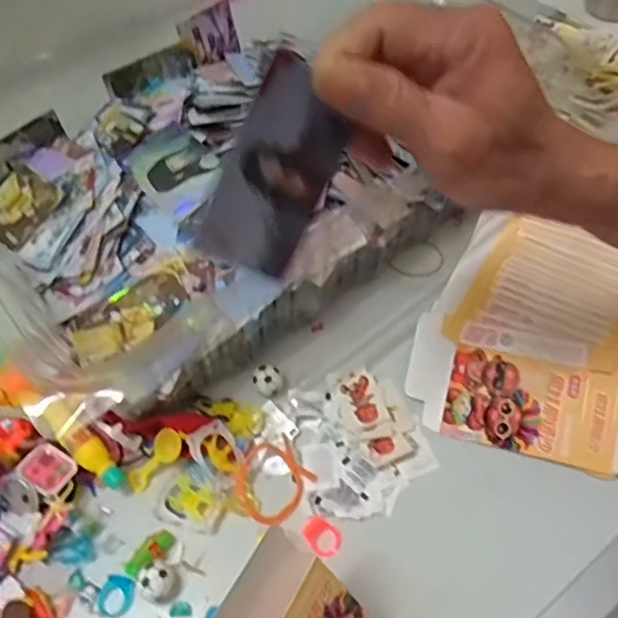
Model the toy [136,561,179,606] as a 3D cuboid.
[{"bbox_3d":[-0.090,0.163,0.374,0.019,0.023,0.021,-10,56,-5],"label":"toy"}]

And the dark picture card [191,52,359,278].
[{"bbox_3d":[-0.010,-0.056,0.262,0.057,0.085,0.008,6,25,-48],"label":"dark picture card"}]

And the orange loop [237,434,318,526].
[{"bbox_3d":[-0.023,0.112,0.410,0.048,0.006,0.048,-32,61,-18],"label":"orange loop"}]

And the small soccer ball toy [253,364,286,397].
[{"bbox_3d":[-0.028,0.050,0.446,0.022,0.017,0.021,-1,56,2],"label":"small soccer ball toy"}]

